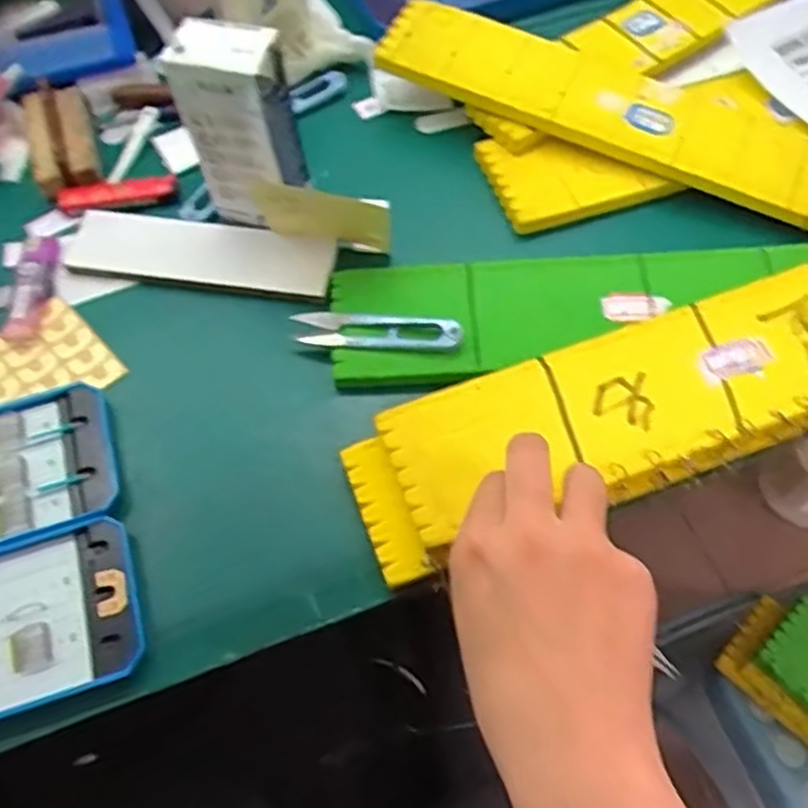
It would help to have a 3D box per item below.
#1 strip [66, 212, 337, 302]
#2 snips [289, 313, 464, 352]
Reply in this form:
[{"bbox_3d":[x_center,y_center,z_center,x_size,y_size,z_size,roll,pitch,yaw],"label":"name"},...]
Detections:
[{"bbox_3d":[-0.124,-0.092,0.469,0.157,0.012,0.046,6,63,4],"label":"strip"},{"bbox_3d":[-0.015,-0.044,0.446,0.098,0.011,0.021,7,63,5],"label":"snips"}]

